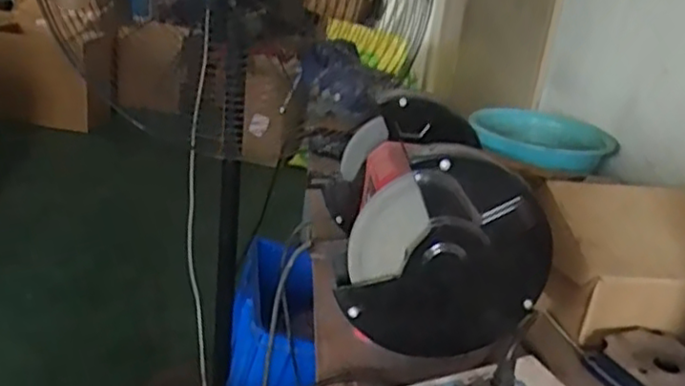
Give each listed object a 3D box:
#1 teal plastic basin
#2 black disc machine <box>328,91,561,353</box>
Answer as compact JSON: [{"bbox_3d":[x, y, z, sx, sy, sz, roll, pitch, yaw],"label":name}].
[{"bbox_3d":[0.430,-0.127,1.505,0.293,0.074,0.352,9,19,6],"label":"teal plastic basin"},{"bbox_3d":[0.094,0.017,0.834,0.211,0.225,0.304,5,19,-7],"label":"black disc machine"}]

